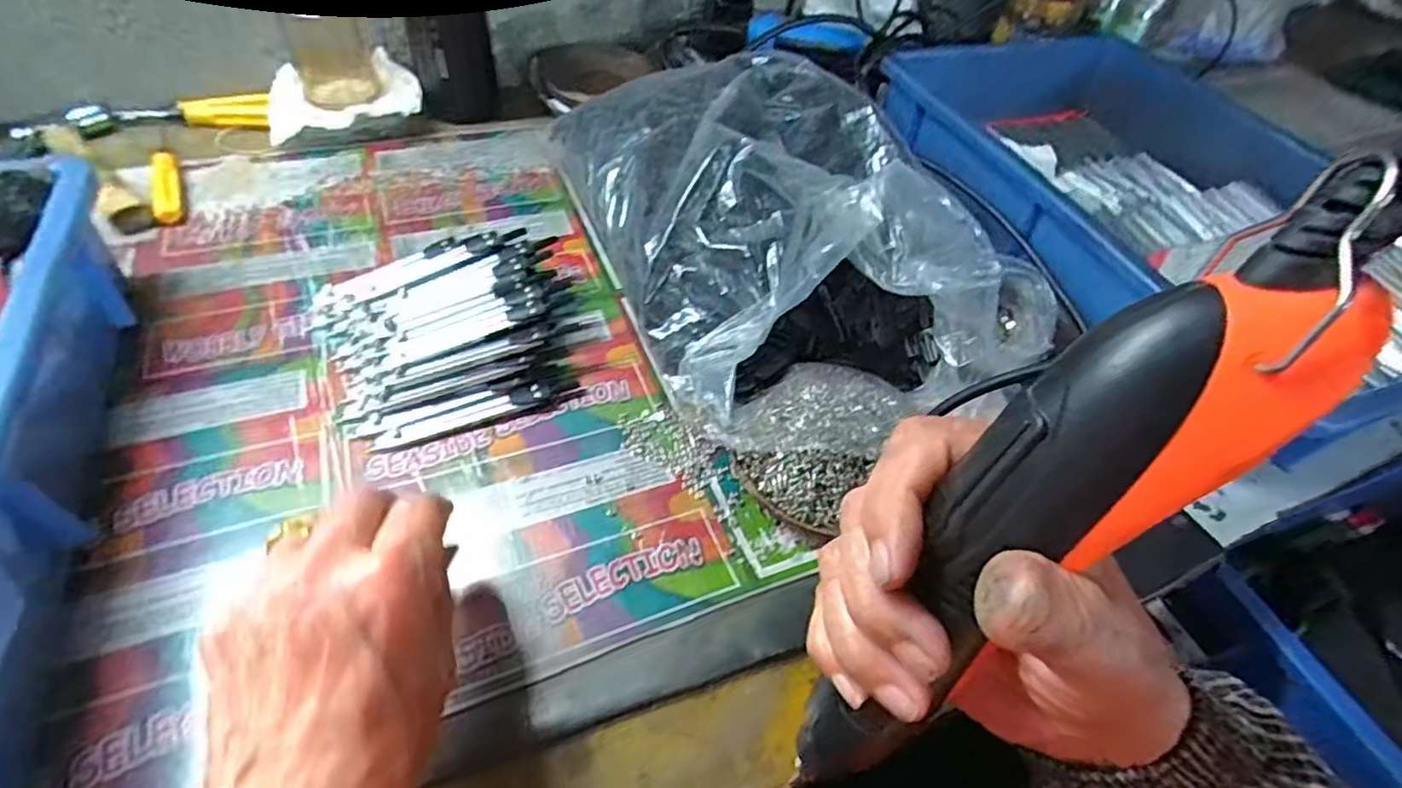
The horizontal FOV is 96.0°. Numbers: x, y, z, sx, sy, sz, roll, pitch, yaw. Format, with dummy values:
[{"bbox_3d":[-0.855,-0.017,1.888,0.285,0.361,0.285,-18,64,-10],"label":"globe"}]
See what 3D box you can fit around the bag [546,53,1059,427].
[{"bbox_3d":[0.035,-0.116,0.416,0.185,0.115,0.274,-13,52,-17],"label":"bag"}]

